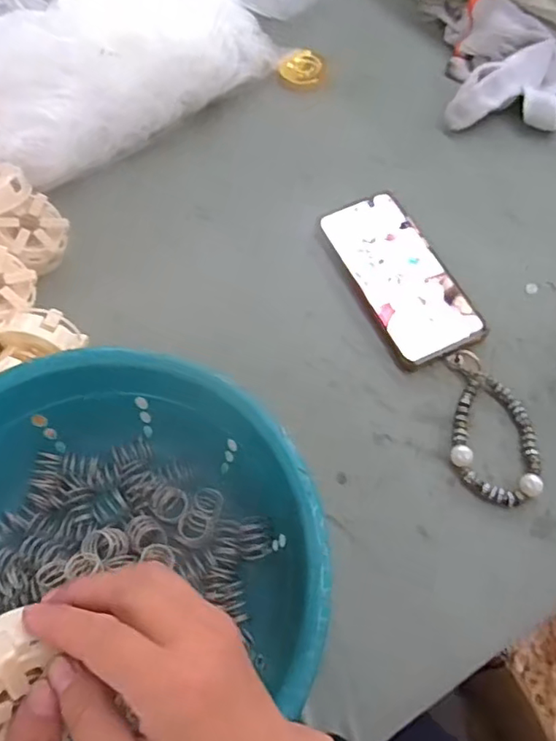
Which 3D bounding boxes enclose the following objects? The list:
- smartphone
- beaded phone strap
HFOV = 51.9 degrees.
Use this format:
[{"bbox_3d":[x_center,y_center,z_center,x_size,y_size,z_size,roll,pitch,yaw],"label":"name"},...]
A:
[{"bbox_3d":[0.102,-0.082,0.486,0.077,0.008,0.164,-23,66,-10],"label":"smartphone"},{"bbox_3d":[0.159,0.040,0.420,0.062,0.012,0.113,5,64,3],"label":"beaded phone strap"}]

